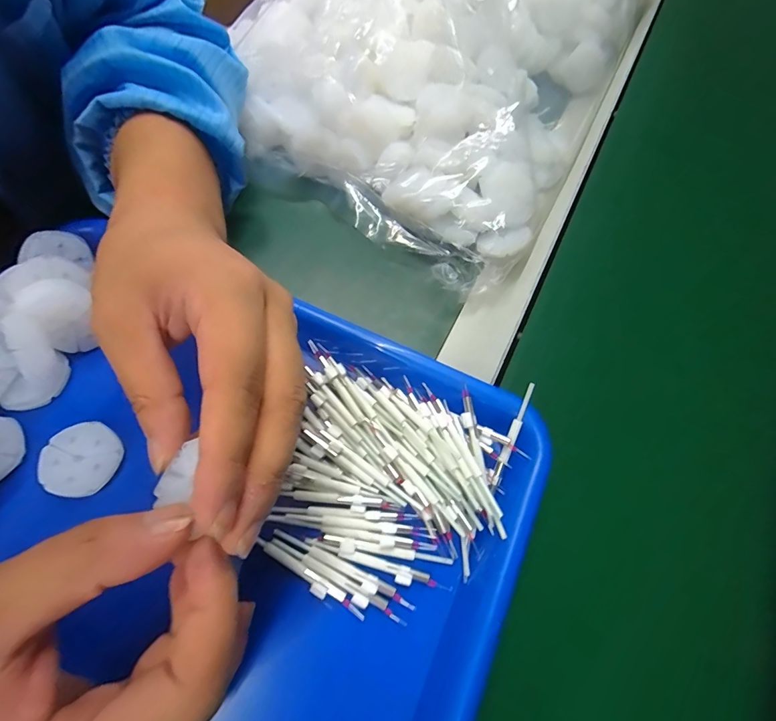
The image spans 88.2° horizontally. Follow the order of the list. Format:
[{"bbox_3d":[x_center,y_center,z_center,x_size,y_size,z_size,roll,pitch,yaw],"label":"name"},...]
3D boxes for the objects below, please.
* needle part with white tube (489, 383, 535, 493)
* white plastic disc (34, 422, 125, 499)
[{"bbox_3d":[0.068,0.042,0.219,0.005,0.007,0.062,22,86,7],"label":"needle part with white tube"},{"bbox_3d":[-0.164,0.053,0.214,0.038,0.005,0.038,1,66,-3],"label":"white plastic disc"}]

